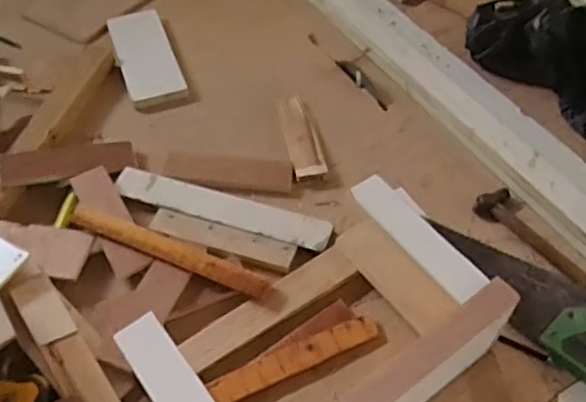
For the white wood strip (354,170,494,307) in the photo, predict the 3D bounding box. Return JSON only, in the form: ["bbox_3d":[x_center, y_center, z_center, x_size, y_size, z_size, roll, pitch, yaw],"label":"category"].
[{"bbox_3d":[0.143,0.038,0.720,0.044,0.015,0.192,-30,56,-22],"label":"white wood strip"}]

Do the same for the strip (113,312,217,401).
[{"bbox_3d":[-0.110,0.191,0.611,0.050,0.016,0.192,-30,56,-22],"label":"strip"}]

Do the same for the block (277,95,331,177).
[{"bbox_3d":[0.013,-0.107,0.993,0.051,0.017,0.171,-10,51,-7],"label":"block"}]

